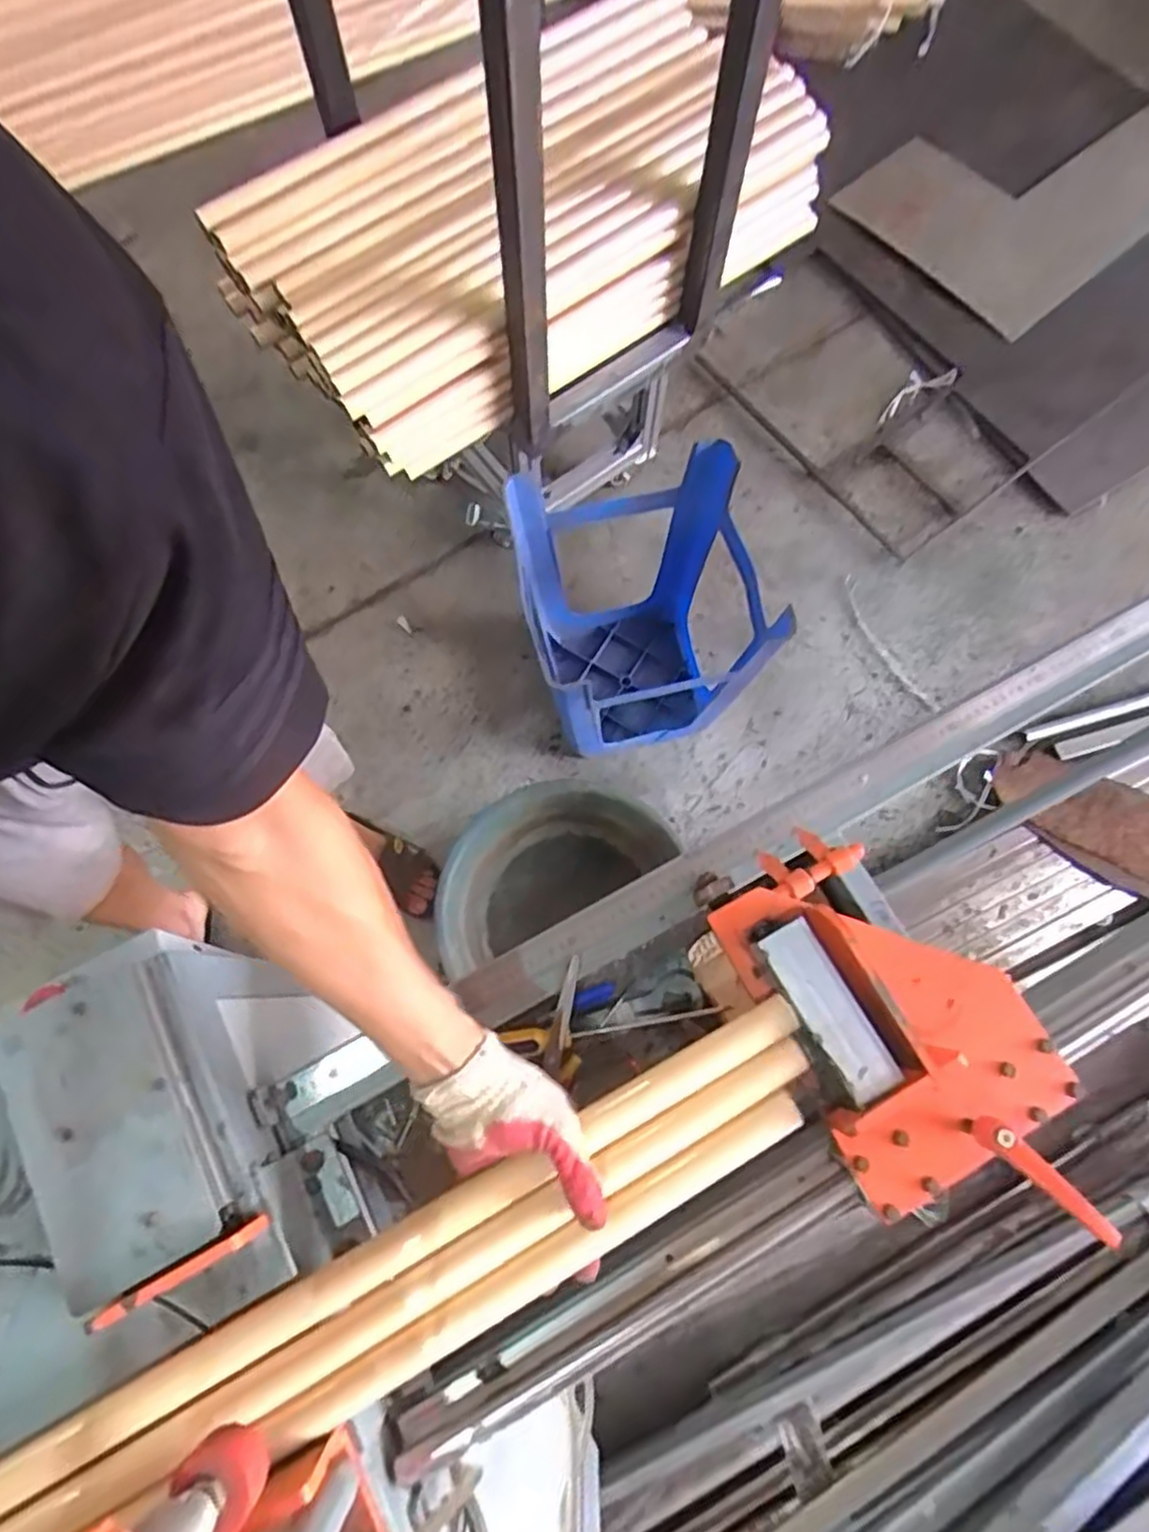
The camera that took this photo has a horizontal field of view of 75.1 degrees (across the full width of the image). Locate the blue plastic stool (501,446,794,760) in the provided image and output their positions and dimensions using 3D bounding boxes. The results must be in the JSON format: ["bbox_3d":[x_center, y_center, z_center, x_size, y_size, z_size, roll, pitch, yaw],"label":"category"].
[{"bbox_3d":[0.096,-0.214,1.160,0.312,0.424,0.328,-12,75,-3],"label":"blue plastic stool"}]

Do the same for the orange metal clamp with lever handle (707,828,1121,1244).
[{"bbox_3d":[0.243,0.190,0.563,0.178,0.103,0.296,-26,76,-7],"label":"orange metal clamp with lever handle"}]

